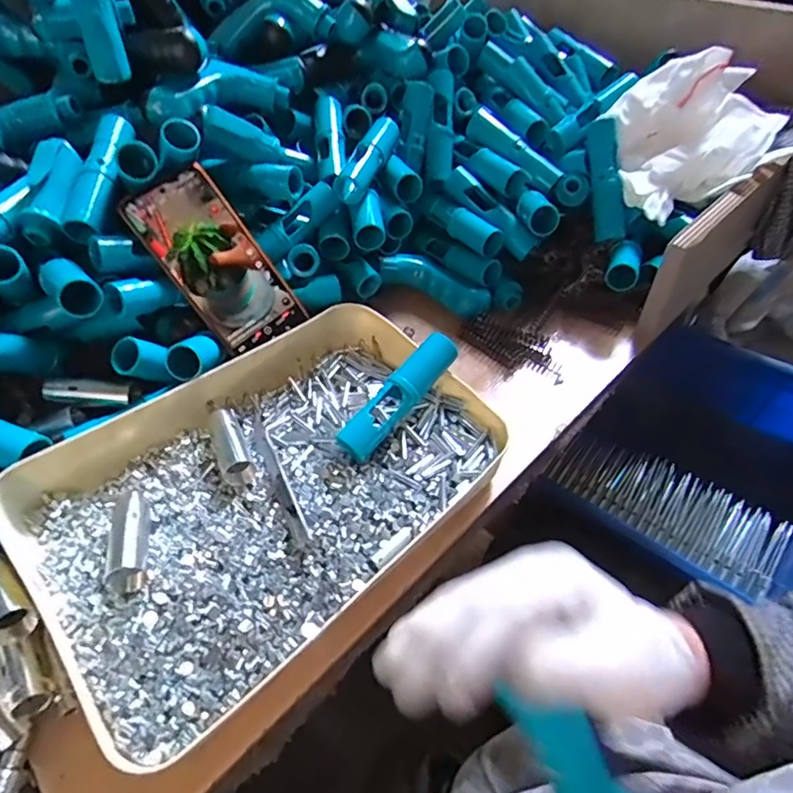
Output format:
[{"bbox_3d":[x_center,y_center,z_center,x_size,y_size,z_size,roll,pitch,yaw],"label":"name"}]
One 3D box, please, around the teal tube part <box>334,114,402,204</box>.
[{"bbox_3d":[-0.026,-0.238,0.536,0.031,0.039,0.118,11,49,13],"label":"teal tube part"}]

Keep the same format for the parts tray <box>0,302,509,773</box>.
[{"bbox_3d":[-0.090,0.057,0.396,0.324,0.060,0.219,-36,55,-26],"label":"parts tray"}]

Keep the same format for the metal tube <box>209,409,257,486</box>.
[{"bbox_3d":[-0.131,0.037,0.417,0.021,0.019,0.072,-23,51,-17],"label":"metal tube"}]

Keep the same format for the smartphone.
[{"bbox_3d":[-0.152,-0.112,0.458,0.078,0.153,0.005,-40,16,-18],"label":"smartphone"}]

